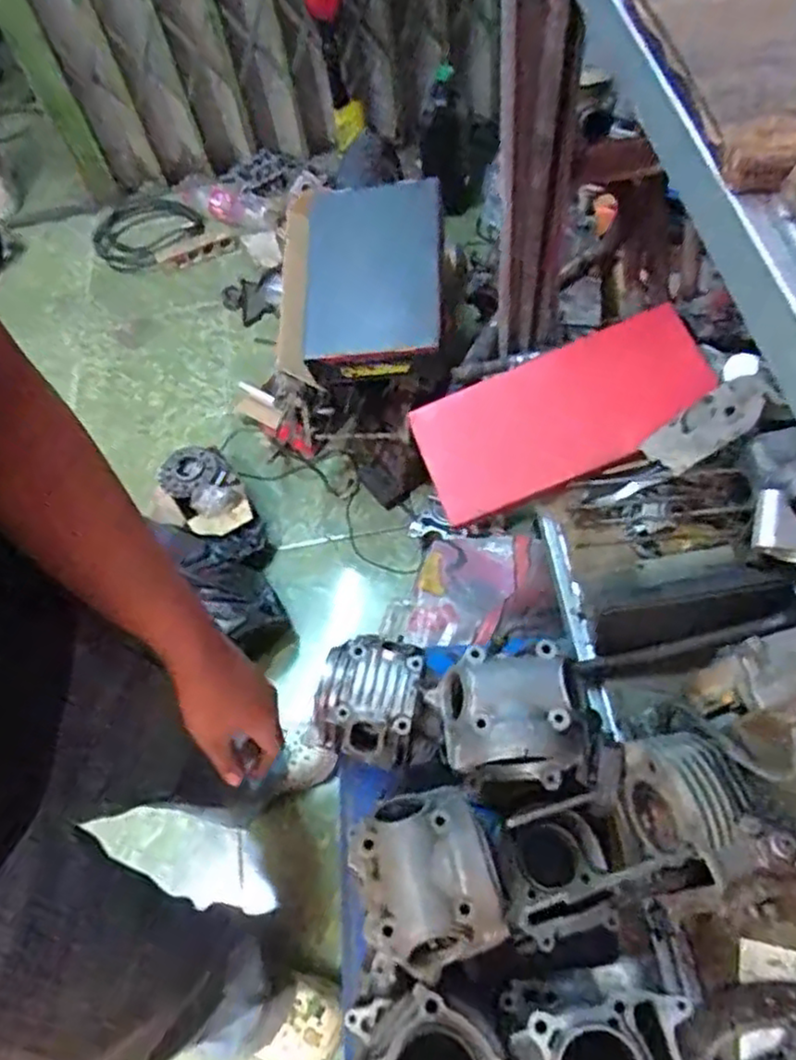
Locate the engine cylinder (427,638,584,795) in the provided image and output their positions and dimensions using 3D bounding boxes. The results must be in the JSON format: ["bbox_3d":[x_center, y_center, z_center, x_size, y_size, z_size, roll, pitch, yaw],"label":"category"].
[{"bbox_3d":[0.100,0.176,0.647,0.123,0.090,0.105,-9,60,2],"label":"engine cylinder"}]

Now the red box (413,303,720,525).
[{"bbox_3d":[0.211,-0.153,0.920,0.367,0.046,0.187,-22,66,11],"label":"red box"}]

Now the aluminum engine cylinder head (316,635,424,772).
[{"bbox_3d":[-0.033,0.181,0.760,0.113,0.074,0.128,7,61,11],"label":"aluminum engine cylinder head"}]

